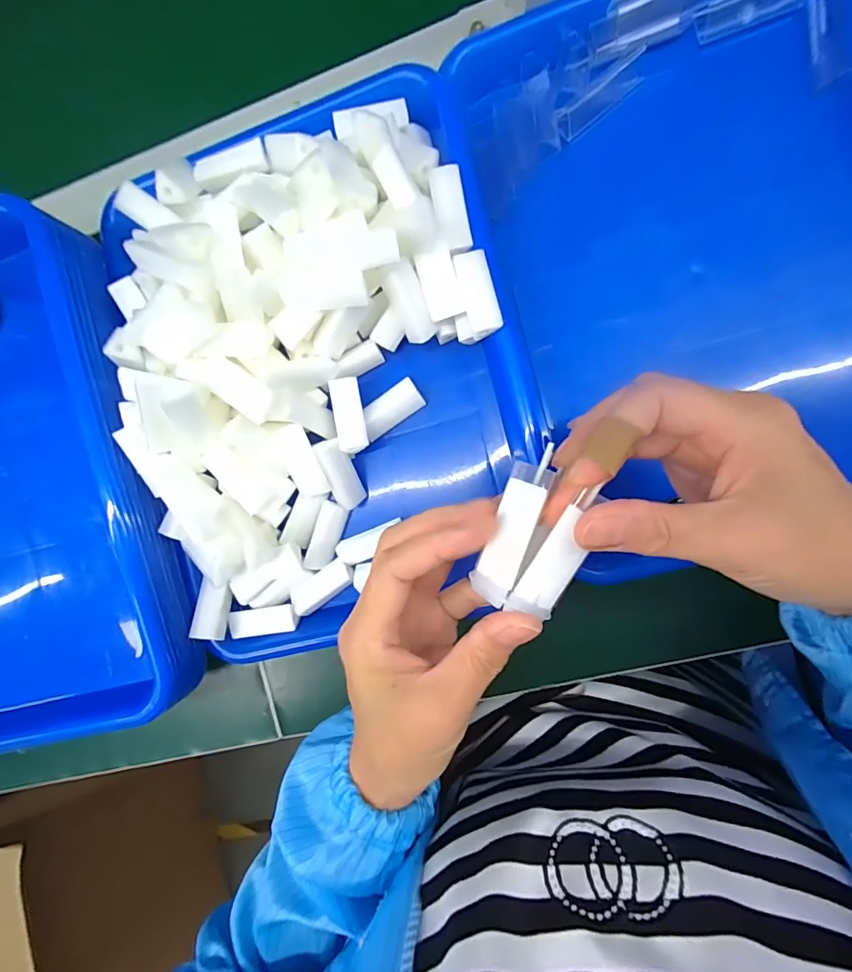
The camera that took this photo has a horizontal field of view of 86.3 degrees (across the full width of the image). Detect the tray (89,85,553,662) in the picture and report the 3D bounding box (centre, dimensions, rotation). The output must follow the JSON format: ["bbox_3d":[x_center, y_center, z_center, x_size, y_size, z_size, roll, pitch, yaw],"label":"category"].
[{"bbox_3d":[-0.069,-0.064,0.278,0.246,0.085,0.316,-17,89,9],"label":"tray"}]

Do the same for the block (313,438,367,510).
[{"bbox_3d":[-0.054,-0.008,0.292,0.017,0.011,0.048,-18,118,9],"label":"block"}]

